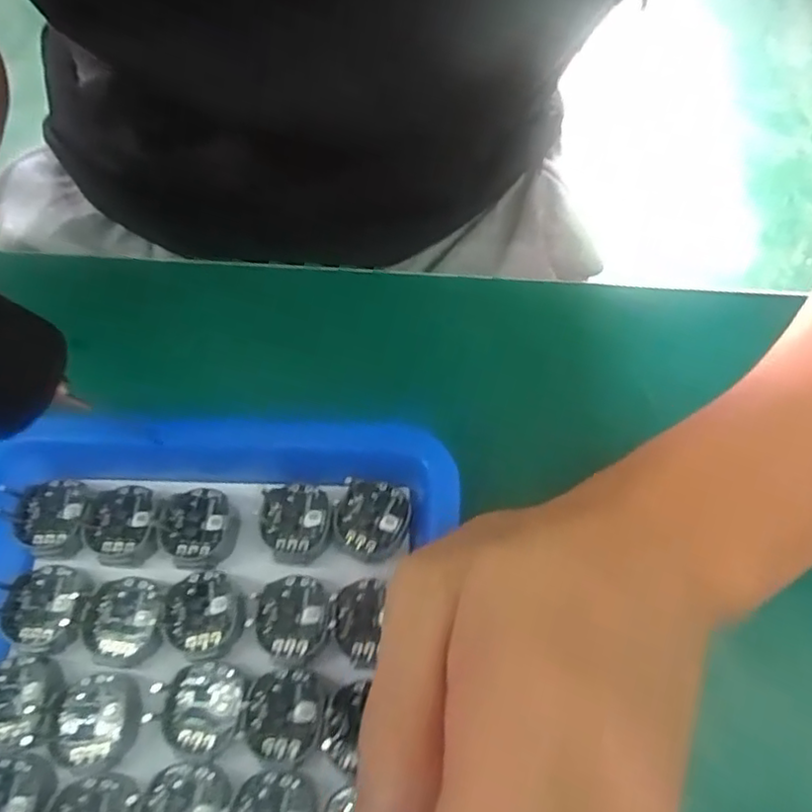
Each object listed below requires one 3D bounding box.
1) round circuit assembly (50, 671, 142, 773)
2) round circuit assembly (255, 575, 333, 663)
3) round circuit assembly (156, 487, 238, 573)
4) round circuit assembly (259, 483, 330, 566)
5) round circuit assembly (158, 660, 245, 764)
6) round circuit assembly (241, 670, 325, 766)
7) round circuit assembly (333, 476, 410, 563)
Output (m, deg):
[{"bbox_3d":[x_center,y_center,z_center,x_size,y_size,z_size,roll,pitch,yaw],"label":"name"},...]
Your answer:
[{"bbox_3d":[-0.098,0.100,0.199,0.024,0.009,0.028,-20,70,-7],"label":"round circuit assembly"},{"bbox_3d":[-0.037,0.069,0.206,0.024,0.004,0.026,0,69,1],"label":"round circuit assembly"},{"bbox_3d":[-0.074,0.044,0.224,0.026,0.009,0.026,0,69,1],"label":"round circuit assembly"},{"bbox_3d":[-0.039,0.041,0.219,0.024,0.004,0.027,6,69,3],"label":"round circuit assembly"},{"bbox_3d":[-0.064,0.095,0.196,0.024,0.004,0.028,9,69,4],"label":"round circuit assembly"},{"bbox_3d":[-0.038,0.096,0.195,0.024,0.004,0.026,0,69,1],"label":"round circuit assembly"},{"bbox_3d":[-0.012,0.039,0.218,0.025,0.004,0.028,19,71,8],"label":"round circuit assembly"}]

